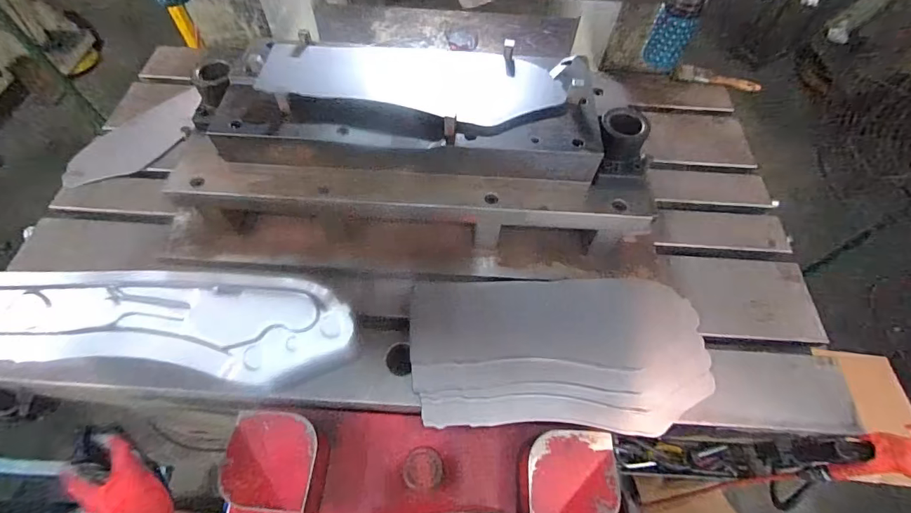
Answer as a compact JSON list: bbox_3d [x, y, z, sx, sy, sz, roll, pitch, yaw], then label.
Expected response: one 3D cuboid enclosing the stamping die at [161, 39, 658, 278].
[{"bbox_3d":[-0.060,-0.155,0.696,0.816,0.244,0.292,2,59,1],"label":"stamping die"}]

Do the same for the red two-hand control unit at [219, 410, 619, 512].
[{"bbox_3d":[-0.046,0.303,0.596,0.512,0.105,0.144,1,59,2],"label":"red two-hand control unit"}]

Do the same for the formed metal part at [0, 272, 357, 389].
[{"bbox_3d":[-0.366,0.085,0.544,0.451,0.071,0.134,7,80,-8],"label":"formed metal part"}]

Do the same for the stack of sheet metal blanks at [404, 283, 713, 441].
[{"bbox_3d":[0.158,0.144,0.656,0.444,0.062,0.228,1,59,1],"label":"stack of sheet metal blanks"}]

